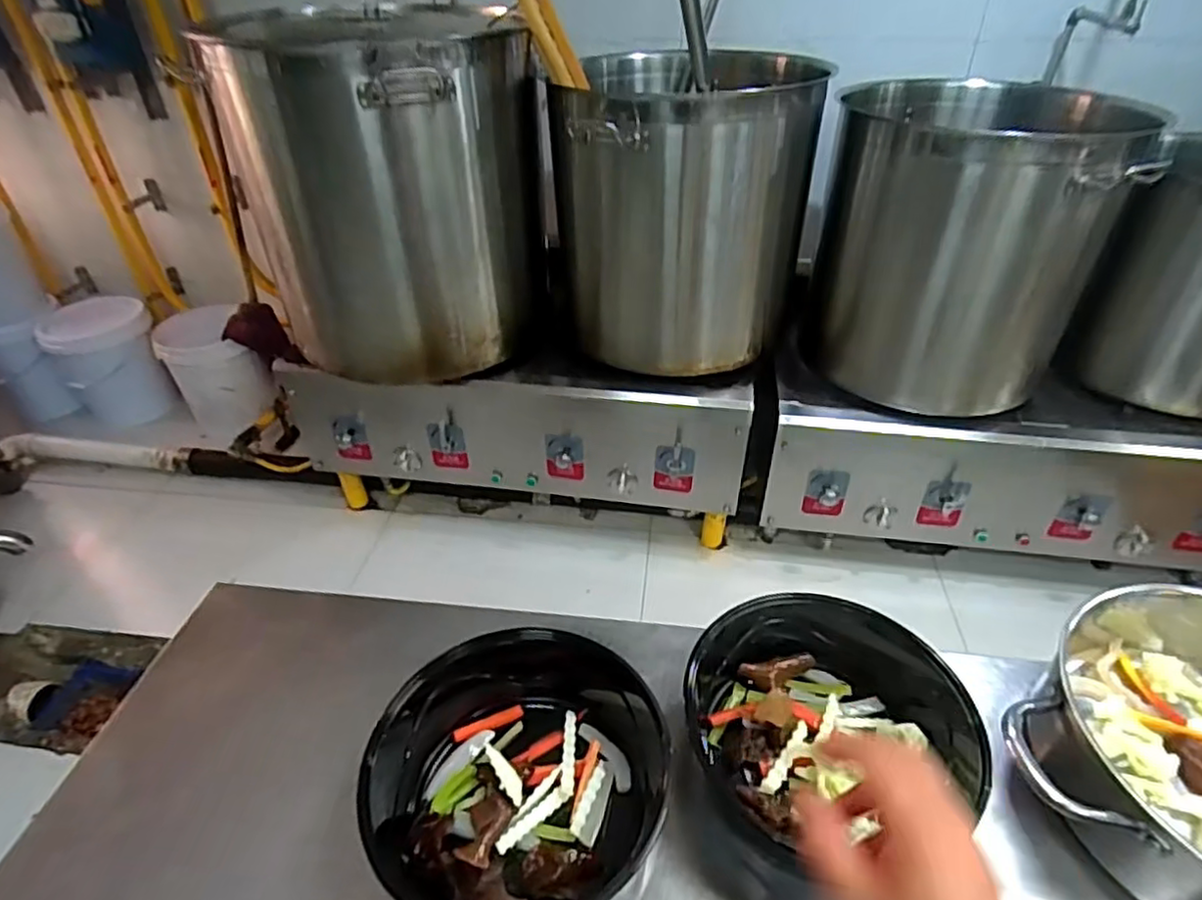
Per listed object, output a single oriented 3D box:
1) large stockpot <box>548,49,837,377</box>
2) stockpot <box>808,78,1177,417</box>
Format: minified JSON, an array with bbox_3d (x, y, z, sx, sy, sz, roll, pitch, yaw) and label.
[{"bbox_3d":[0.195,-0.566,1.624,0.572,0.646,0.560,13,40,17],"label":"large stockpot"},{"bbox_3d":[0.866,-0.511,1.629,0.581,0.634,0.502,15,40,20],"label":"stockpot"}]

